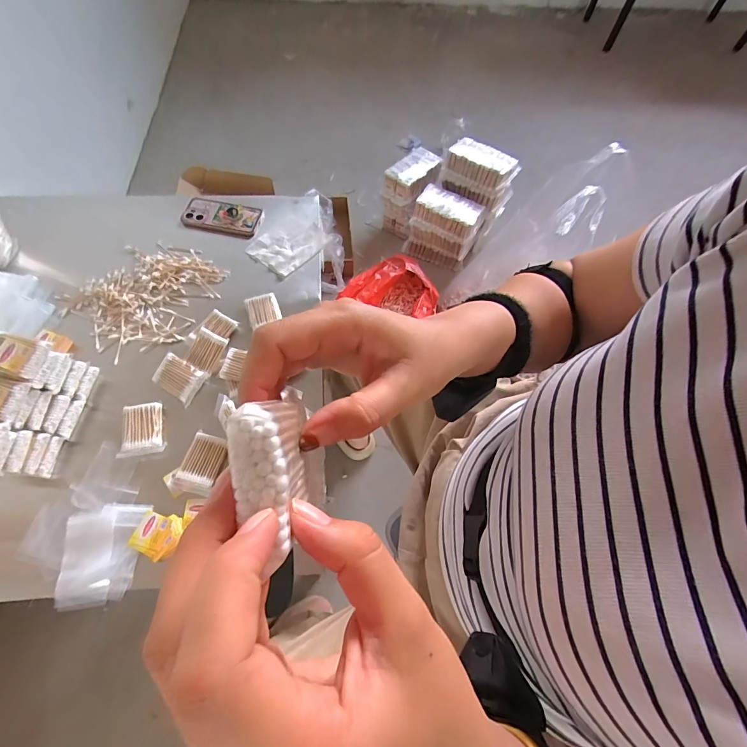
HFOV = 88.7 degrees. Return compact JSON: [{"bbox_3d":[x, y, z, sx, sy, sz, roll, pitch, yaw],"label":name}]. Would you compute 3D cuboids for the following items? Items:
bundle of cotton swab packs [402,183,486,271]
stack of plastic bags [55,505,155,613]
[{"bbox_3d":[0.246,-0.502,1.340,0.232,0.215,0.149,27,65,11],"label":"bundle of cotton swab packs"},{"bbox_3d":[-0.379,0.252,0.537,0.102,0.012,0.126,-6,64,-6],"label":"stack of plastic bags"}]

